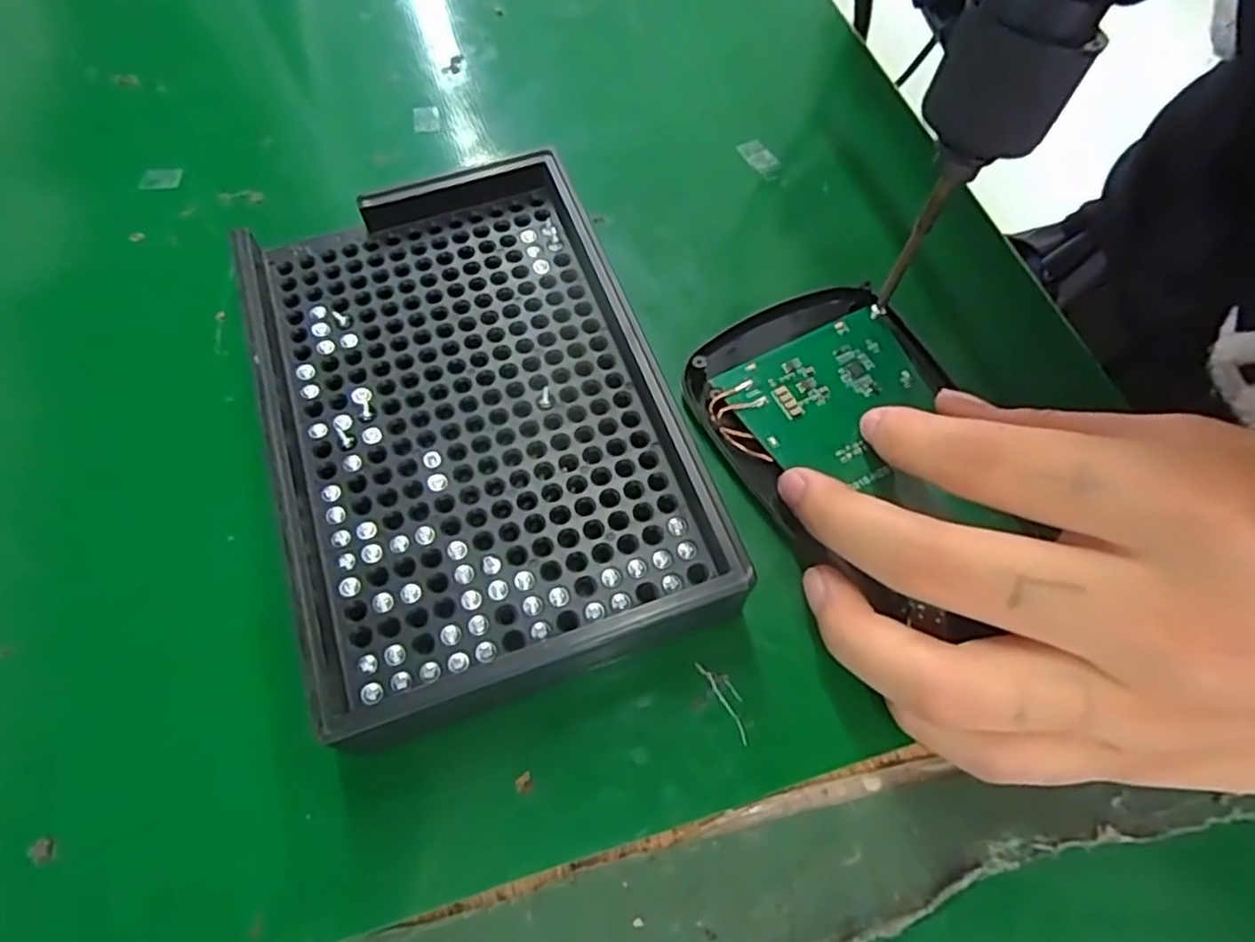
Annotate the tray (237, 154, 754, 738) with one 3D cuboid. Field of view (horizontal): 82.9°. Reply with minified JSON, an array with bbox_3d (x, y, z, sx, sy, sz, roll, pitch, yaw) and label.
[{"bbox_3d":[-0.038,-0.015,0.176,0.091,0.024,0.136,-19,65,-10],"label":"tray"}]

